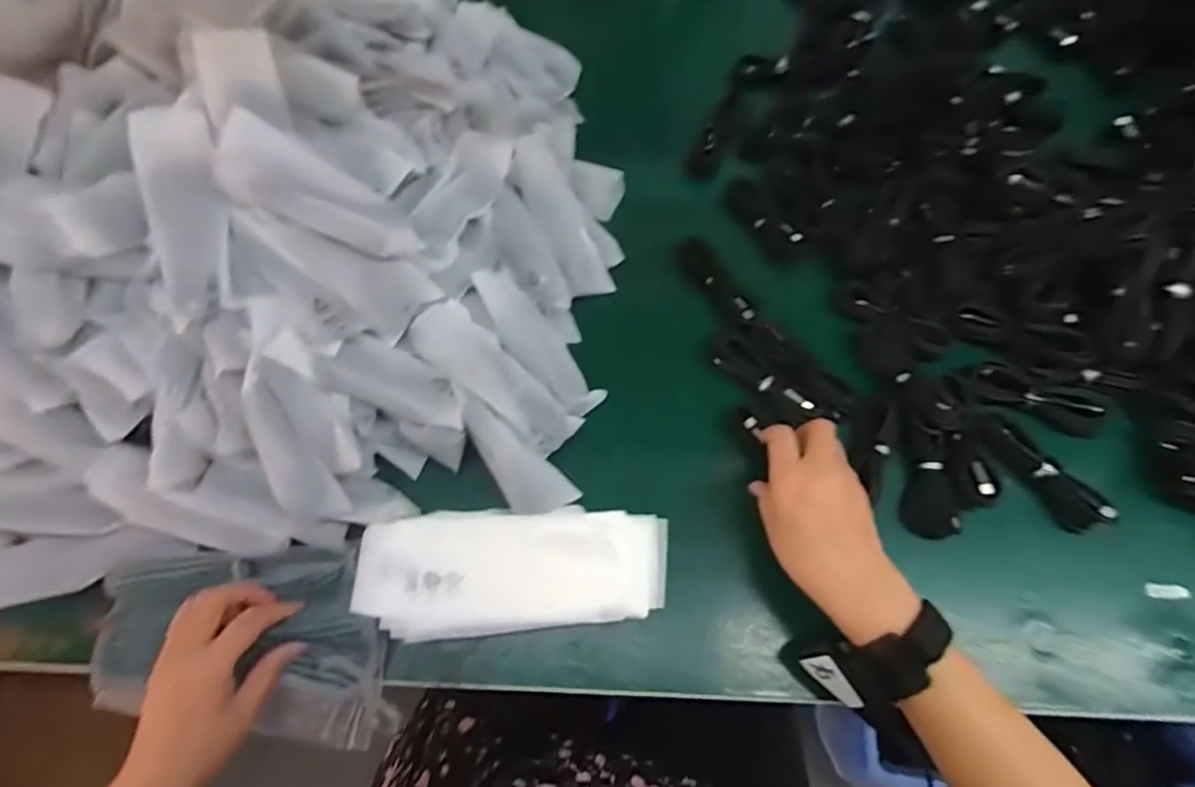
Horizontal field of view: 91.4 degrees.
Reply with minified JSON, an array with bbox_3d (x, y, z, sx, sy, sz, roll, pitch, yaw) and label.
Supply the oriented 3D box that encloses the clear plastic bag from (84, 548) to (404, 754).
[{"bbox_3d":[-0.258,0.181,0.435,0.227,0.039,0.130,4,75,4],"label":"clear plastic bag"}]

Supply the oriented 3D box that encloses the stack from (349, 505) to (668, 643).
[{"bbox_3d":[-0.061,0.136,0.448,0.228,0.019,0.090,-1,73,-6],"label":"stack"}]

